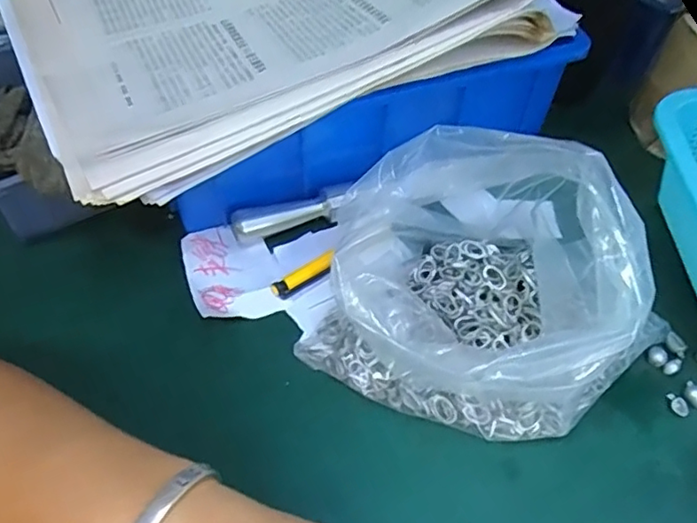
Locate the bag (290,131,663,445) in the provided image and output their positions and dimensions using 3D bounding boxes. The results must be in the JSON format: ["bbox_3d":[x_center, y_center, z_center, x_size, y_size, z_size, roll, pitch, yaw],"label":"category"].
[{"bbox_3d":[0.077,0.006,0.305,0.193,0.089,0.138,5,51,4],"label":"bag"}]

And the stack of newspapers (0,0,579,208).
[{"bbox_3d":[-0.054,-0.180,0.377,0.307,0.046,0.265,-24,55,-18],"label":"stack of newspapers"}]

